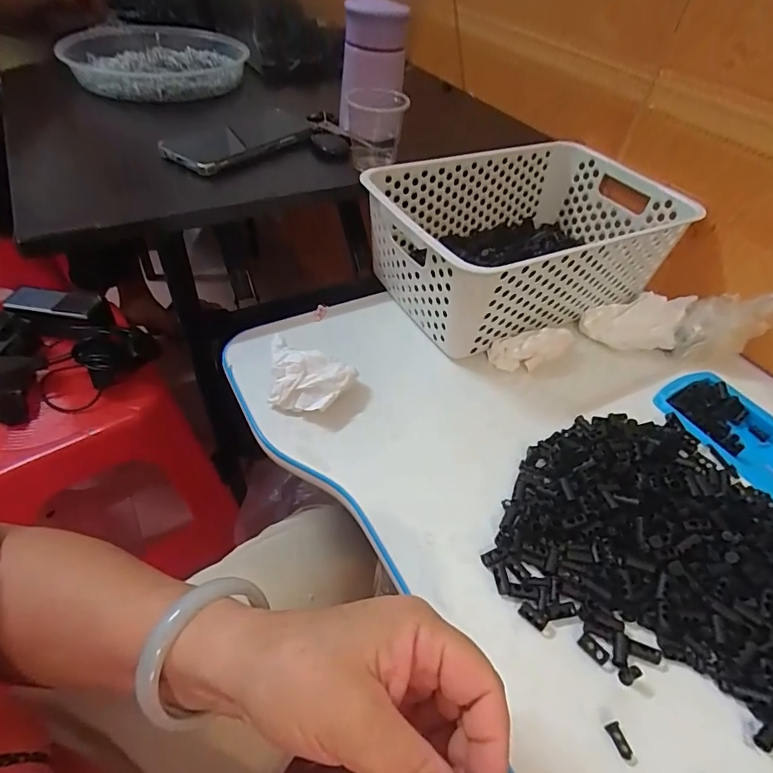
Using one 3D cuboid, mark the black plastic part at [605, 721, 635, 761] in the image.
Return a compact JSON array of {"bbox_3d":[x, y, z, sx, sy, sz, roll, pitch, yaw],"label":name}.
[{"bbox_3d":[0.128,0.195,0.260,0.006,0.005,0.017,-14,51,-18],"label":"black plastic part"}]

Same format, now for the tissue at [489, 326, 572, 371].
[{"bbox_3d":[0.143,-0.039,0.453,0.084,0.025,0.031,-14,51,-18],"label":"tissue"}]

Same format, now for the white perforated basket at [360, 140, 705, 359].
[{"bbox_3d":[0.146,-0.159,0.509,0.301,0.105,0.200,-19,52,-22],"label":"white perforated basket"}]

